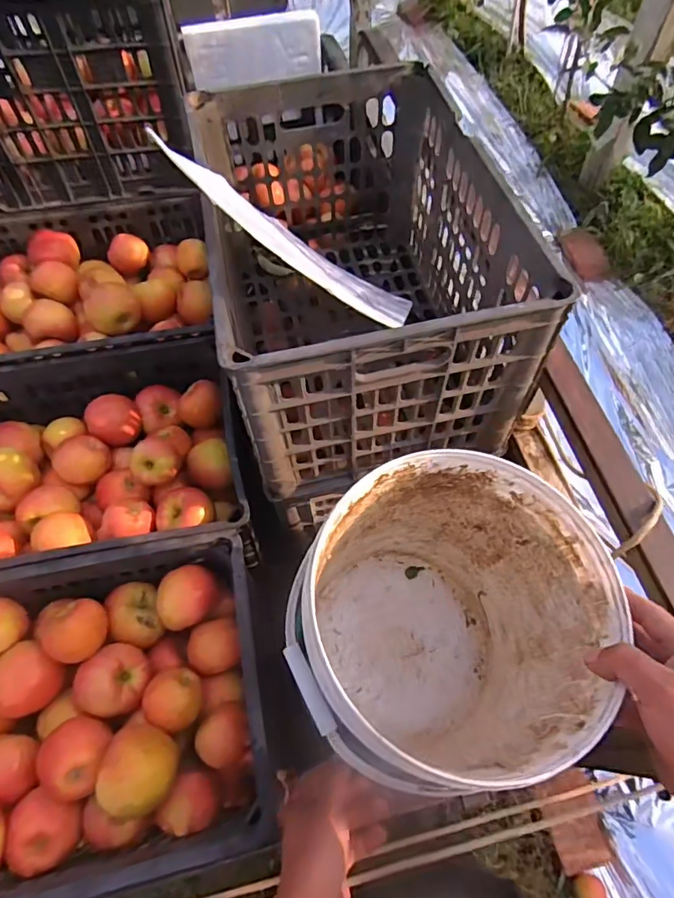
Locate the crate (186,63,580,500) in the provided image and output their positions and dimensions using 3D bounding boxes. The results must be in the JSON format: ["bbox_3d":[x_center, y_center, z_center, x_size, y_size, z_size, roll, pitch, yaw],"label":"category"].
[{"bbox_3d":[0.017,-0.244,0.690,0.327,0.300,0.498,-13,63,-3],"label":"crate"}]

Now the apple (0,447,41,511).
[{"bbox_3d":[-0.493,0.047,0.742,0.072,0.077,0.092,30,68,17],"label":"apple"}]

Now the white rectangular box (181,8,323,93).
[{"bbox_3d":[-0.178,-0.870,1.101,0.284,0.122,0.028,-9,63,-1],"label":"white rectangular box"}]

